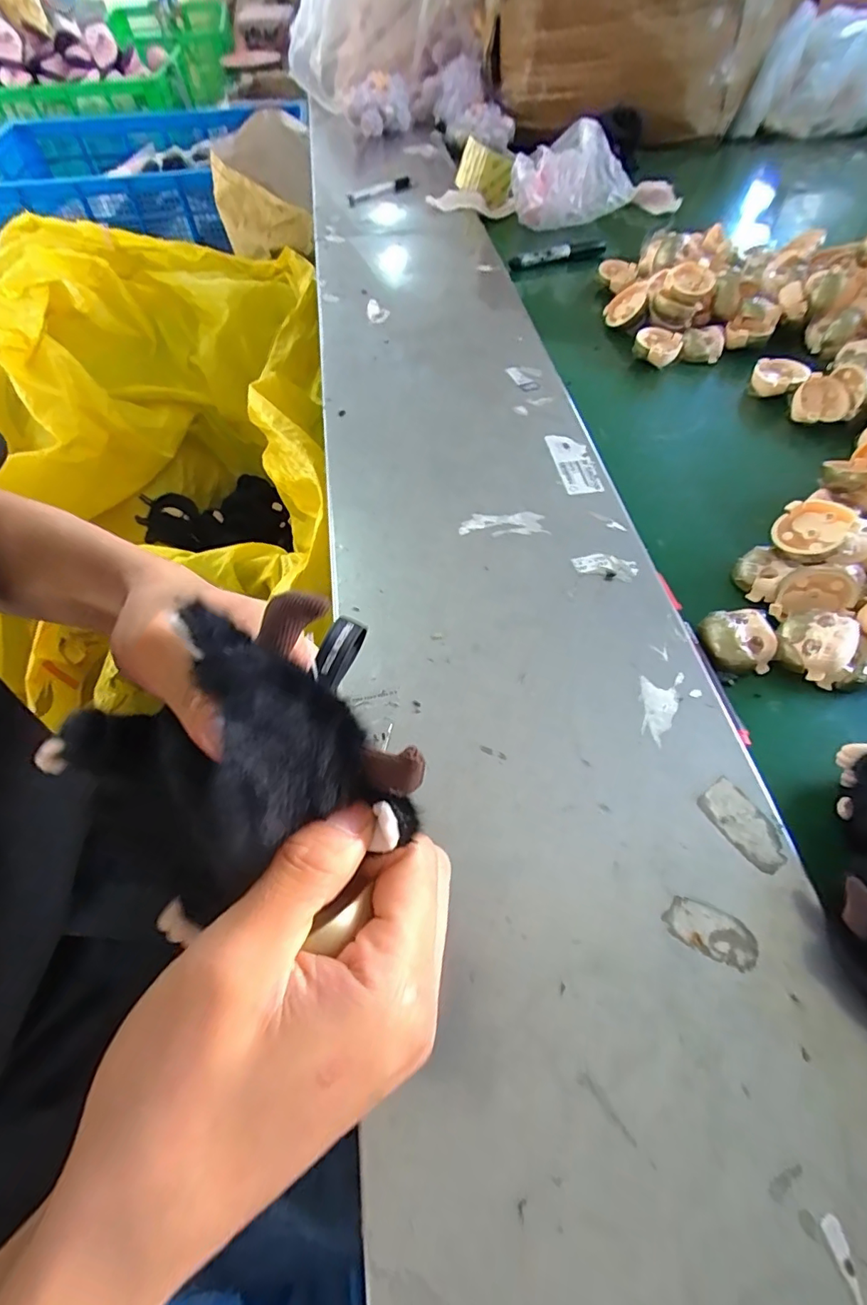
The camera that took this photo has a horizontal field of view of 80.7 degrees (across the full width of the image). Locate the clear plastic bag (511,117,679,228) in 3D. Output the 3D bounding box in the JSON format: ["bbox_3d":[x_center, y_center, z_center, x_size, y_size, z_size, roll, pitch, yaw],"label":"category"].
[{"bbox_3d":[0.244,-0.688,0.749,0.266,0.101,0.094,-6,58,0],"label":"clear plastic bag"}]

